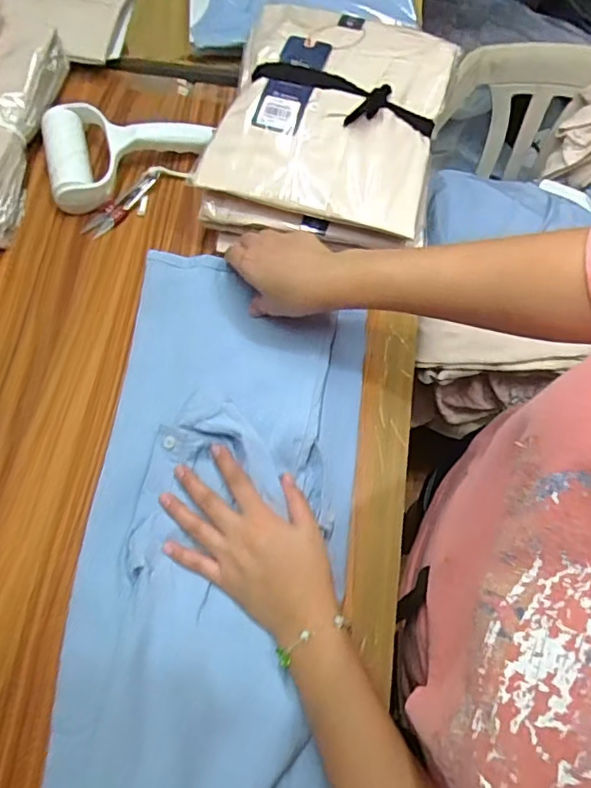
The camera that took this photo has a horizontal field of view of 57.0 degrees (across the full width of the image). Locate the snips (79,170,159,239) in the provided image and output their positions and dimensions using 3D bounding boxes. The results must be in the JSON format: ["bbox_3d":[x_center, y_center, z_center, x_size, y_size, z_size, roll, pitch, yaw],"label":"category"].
[{"bbox_3d":[-0.179,-0.197,0.568,0.022,0.012,0.098,41,72,14],"label":"snips"}]

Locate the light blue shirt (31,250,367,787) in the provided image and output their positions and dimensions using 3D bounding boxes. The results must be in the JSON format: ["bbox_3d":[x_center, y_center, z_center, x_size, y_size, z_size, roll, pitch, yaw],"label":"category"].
[{"bbox_3d":[-0.067,0.178,0.423,0.224,0.037,0.639,3,68,-1],"label":"light blue shirt"}]

